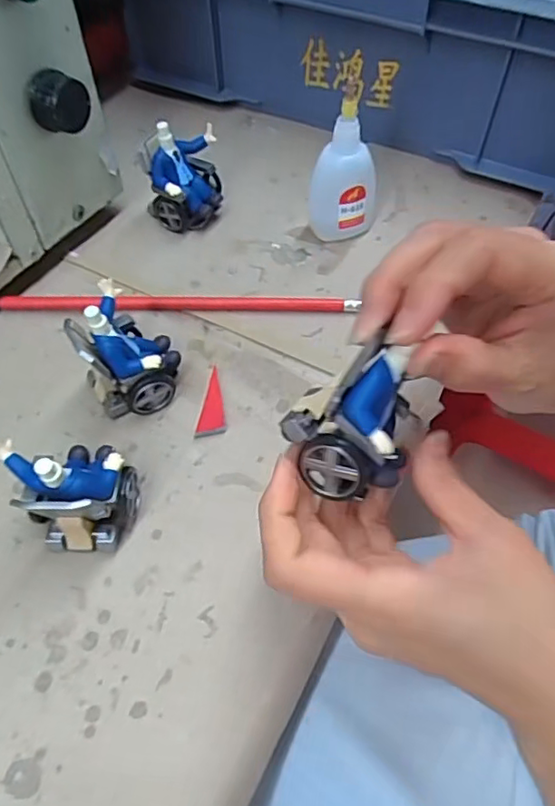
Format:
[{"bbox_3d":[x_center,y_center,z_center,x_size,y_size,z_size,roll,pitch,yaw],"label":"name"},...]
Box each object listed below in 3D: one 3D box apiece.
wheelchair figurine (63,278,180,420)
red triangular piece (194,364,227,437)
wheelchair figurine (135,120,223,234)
[{"bbox_3d":[-0.082,-0.031,0.312,0.049,0.060,0.055,-24,59,-15],"label":"wheelchair figurine"},{"bbox_3d":[-0.040,-0.001,0.325,0.017,0.004,0.042,-9,56,-6],"label":"red triangular piece"},{"bbox_3d":[-0.065,-0.151,0.394,0.052,0.058,0.042,-7,56,-5],"label":"wheelchair figurine"}]

